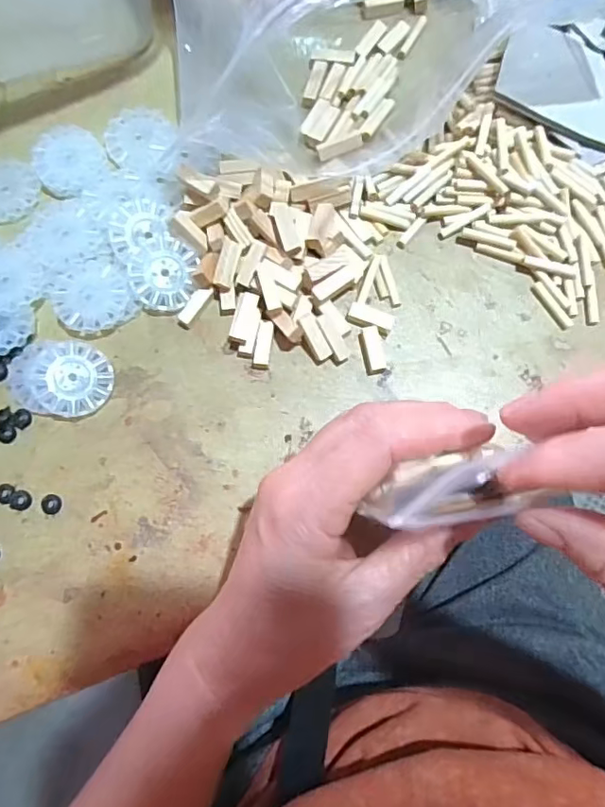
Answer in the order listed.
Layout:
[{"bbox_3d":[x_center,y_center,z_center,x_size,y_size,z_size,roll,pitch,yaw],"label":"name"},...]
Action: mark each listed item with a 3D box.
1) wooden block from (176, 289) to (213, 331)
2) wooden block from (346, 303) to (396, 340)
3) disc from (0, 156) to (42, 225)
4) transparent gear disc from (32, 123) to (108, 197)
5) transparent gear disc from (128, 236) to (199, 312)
[{"bbox_3d":[-0.060,-0.053,0.292,0.008,0.007,0.025,34,80,7],"label":"wooden block"},{"bbox_3d":[0.037,-0.046,0.290,0.025,0.007,0.013,25,79,5],"label":"wooden block"},{"bbox_3d":[-0.177,-0.127,0.312,0.039,0.004,0.048,-35,80,-7],"label":"disc"},{"bbox_3d":[-0.135,-0.142,0.309,0.039,0.005,0.047,-13,77,-5],"label":"transparent gear disc"},{"bbox_3d":[-0.077,-0.072,0.291,0.034,0.004,0.039,13,86,-13],"label":"transparent gear disc"}]

